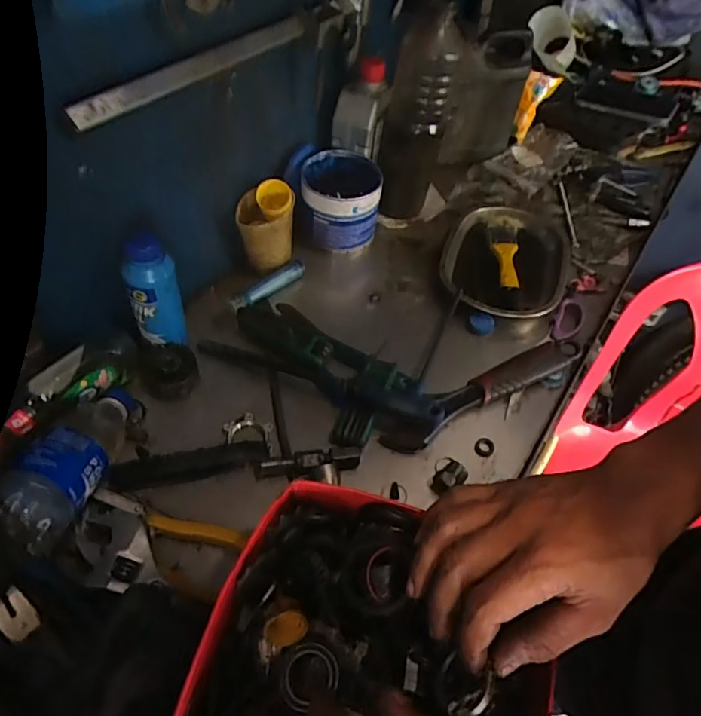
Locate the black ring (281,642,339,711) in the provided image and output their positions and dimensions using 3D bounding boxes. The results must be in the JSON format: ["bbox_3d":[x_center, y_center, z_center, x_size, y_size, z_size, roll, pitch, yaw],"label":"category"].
[{"bbox_3d":[-0.026,0.193,0.320,0.036,0.004,0.032,-23,58,-19],"label":"black ring"}]

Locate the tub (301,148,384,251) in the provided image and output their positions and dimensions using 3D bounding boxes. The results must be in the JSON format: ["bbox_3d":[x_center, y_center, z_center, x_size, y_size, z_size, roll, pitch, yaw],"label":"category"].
[{"bbox_3d":[-0.012,-0.199,0.686,0.095,0.103,0.096,2,53,-2],"label":"tub"}]

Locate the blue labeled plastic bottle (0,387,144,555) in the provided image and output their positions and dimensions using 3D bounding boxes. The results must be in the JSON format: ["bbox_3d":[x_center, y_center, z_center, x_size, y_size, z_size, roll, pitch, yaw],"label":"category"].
[{"bbox_3d":[-0.237,0.083,0.455,0.054,0.061,0.175,3,24,-1],"label":"blue labeled plastic bottle"}]

